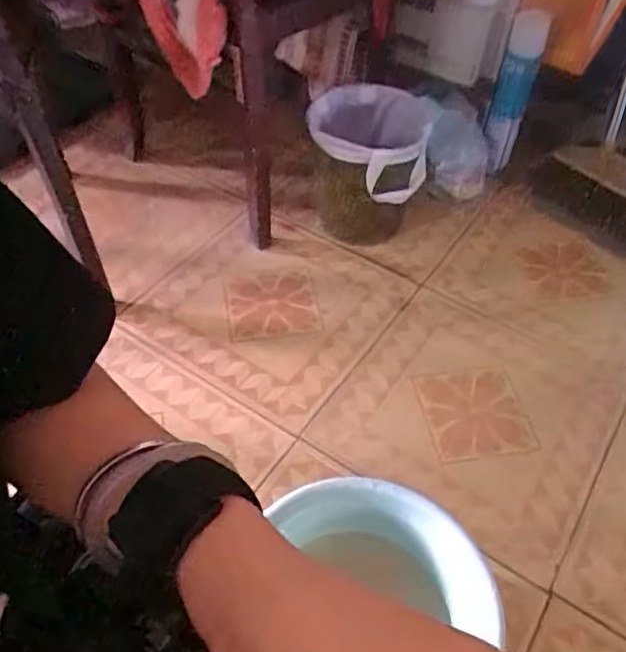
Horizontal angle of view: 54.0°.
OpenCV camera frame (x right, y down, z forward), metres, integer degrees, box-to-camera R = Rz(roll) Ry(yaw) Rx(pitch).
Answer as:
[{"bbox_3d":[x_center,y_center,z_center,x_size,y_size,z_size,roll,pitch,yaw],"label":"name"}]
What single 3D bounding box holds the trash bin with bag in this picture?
[{"bbox_3d":[0.098,-0.287,1.183,0.212,0.249,0.231,5,51,0],"label":"trash bin with bag"}]

